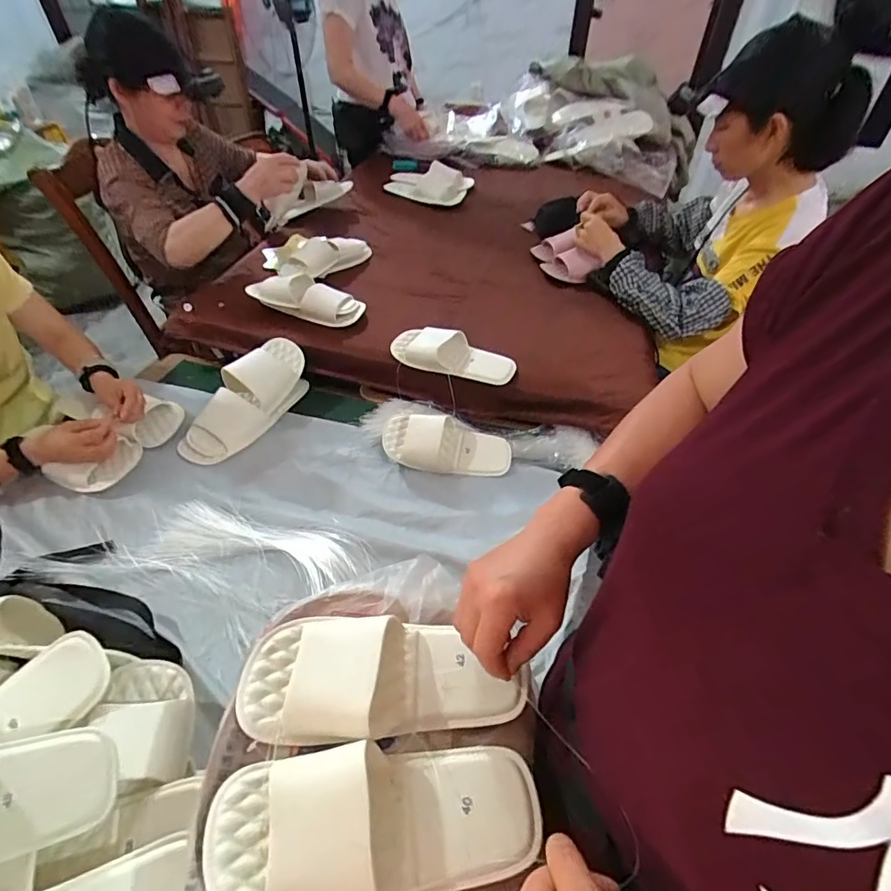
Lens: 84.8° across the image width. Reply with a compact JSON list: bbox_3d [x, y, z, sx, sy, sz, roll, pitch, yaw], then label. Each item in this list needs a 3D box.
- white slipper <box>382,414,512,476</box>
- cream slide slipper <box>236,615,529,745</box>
[{"bbox_3d":[0.001,-0.007,0.883,0.229,0.077,0.089,7,47,6],"label":"white slipper"},{"bbox_3d":[-0.053,0.189,0.404,0.230,0.048,0.098,3,46,-2],"label":"cream slide slipper"}]

